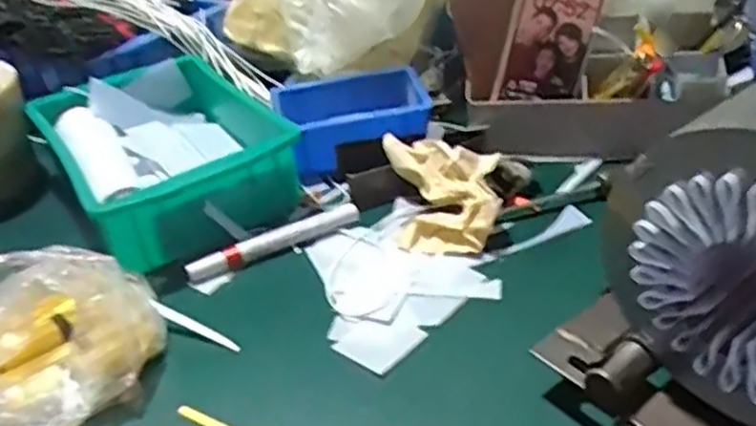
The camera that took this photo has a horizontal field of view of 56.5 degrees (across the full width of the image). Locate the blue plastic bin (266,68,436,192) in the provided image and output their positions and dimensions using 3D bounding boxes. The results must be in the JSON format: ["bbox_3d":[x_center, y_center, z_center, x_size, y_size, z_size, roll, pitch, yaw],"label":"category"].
[{"bbox_3d":[-0.023,-0.085,0.672,0.139,0.059,0.104,-7,35,-1],"label":"blue plastic bin"}]

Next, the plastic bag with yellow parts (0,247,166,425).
[{"bbox_3d":[-0.218,0.078,0.455,0.144,0.079,0.122,-21,38,-21],"label":"plastic bag with yellow parts"}]

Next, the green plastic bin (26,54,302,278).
[{"bbox_3d":[-0.192,-0.053,0.637,0.183,0.077,0.239,-24,39,-24],"label":"green plastic bin"}]

